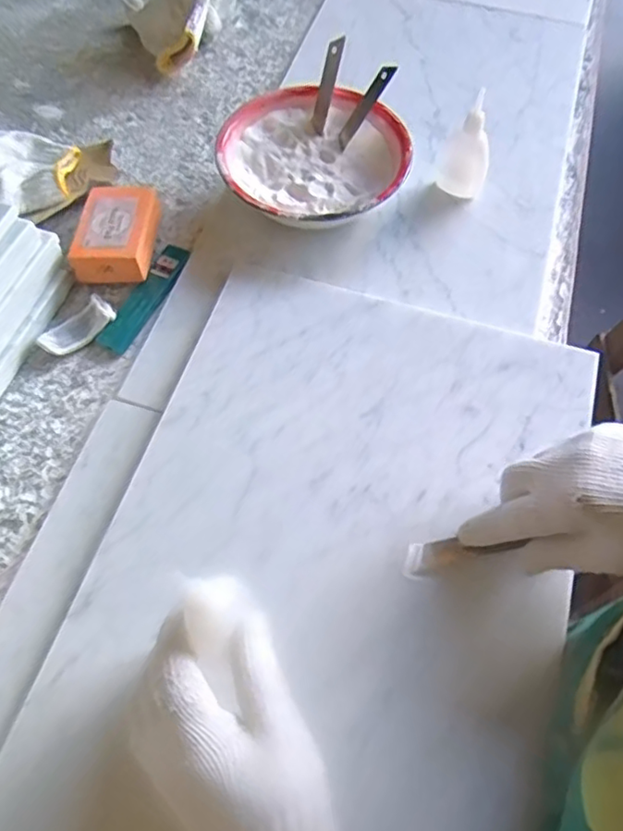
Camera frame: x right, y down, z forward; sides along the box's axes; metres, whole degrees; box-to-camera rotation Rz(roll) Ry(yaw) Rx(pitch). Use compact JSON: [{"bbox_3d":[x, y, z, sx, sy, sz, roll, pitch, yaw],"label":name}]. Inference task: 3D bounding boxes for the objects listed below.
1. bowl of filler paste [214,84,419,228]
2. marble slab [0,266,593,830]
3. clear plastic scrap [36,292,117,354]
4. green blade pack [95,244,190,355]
[{"bbox_3d":[0.004,-0.221,0.555,0.155,0.056,0.165,0,63,0],"label":"bowl of filler paste"},{"bbox_3d":[-0.020,0.163,0.370,0.300,0.029,0.598,17,64,8],"label":"marble slab"},{"bbox_3d":[-0.193,-0.072,0.505,0.062,0.012,0.032,-39,69,-18],"label":"clear plastic scrap"},{"bbox_3d":[-0.139,-0.103,0.521,0.029,0.007,0.114,22,65,11],"label":"green blade pack"}]

